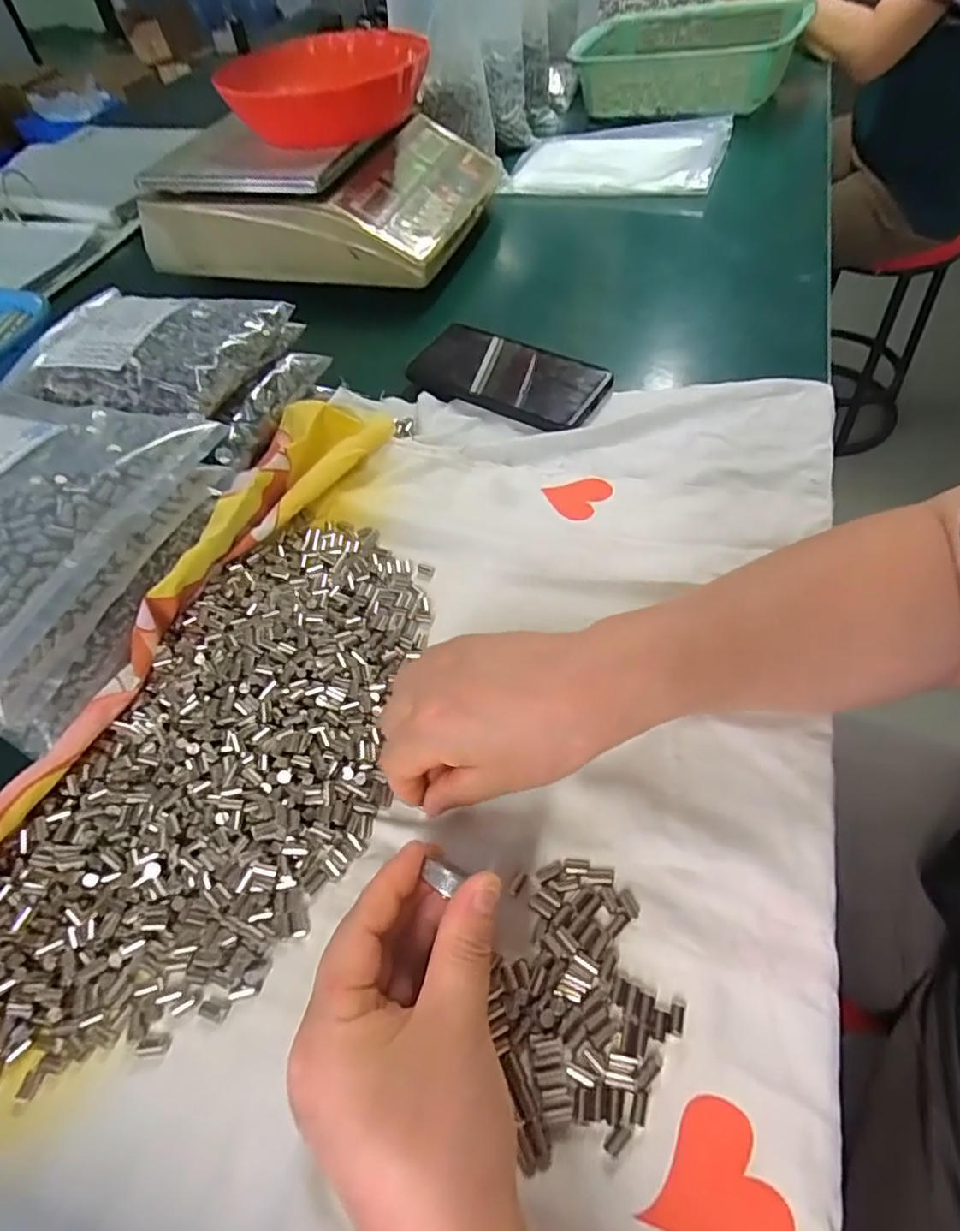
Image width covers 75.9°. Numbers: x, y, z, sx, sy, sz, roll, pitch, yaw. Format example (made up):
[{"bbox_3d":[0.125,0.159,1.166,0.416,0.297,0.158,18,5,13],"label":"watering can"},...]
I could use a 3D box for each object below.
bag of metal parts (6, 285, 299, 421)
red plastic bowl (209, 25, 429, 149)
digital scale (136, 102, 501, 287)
[{"bbox_3d":[-0.235,-0.188,0.438,0.165,0.039,0.135,7,55,11],"label":"bag of metal parts"},{"bbox_3d":[-0.152,-0.543,0.634,0.192,0.058,0.192,-3,53,4],"label":"red plastic bowl"},{"bbox_3d":[-0.162,-0.465,0.675,0.321,0.109,0.254,11,56,14],"label":"digital scale"}]

